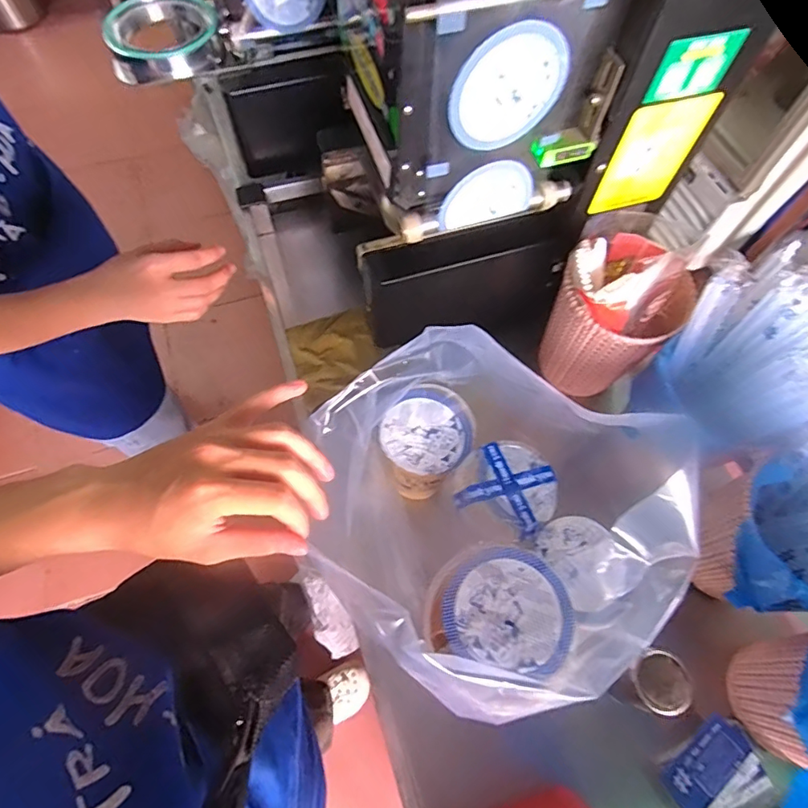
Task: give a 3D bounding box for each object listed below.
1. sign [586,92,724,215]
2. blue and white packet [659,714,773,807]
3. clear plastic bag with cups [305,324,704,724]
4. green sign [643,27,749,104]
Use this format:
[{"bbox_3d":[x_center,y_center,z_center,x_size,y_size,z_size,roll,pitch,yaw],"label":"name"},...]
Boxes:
[{"bbox_3d":[0.238,-0.238,0.491,0.088,0.115,0.007,-15,67,-9],"label":"sign"},{"bbox_3d":[0.304,0.361,0.494,0.097,0.010,0.064,-29,70,-15],"label":"blue and white packet"},{"bbox_3d":[0.062,0.120,0.463,0.269,0.293,0.234,39,69,15],"label":"clear plastic bag with cups"},{"bbox_3d":[0.240,-0.278,0.417,0.071,0.047,0.006,-15,67,-9],"label":"green sign"}]

